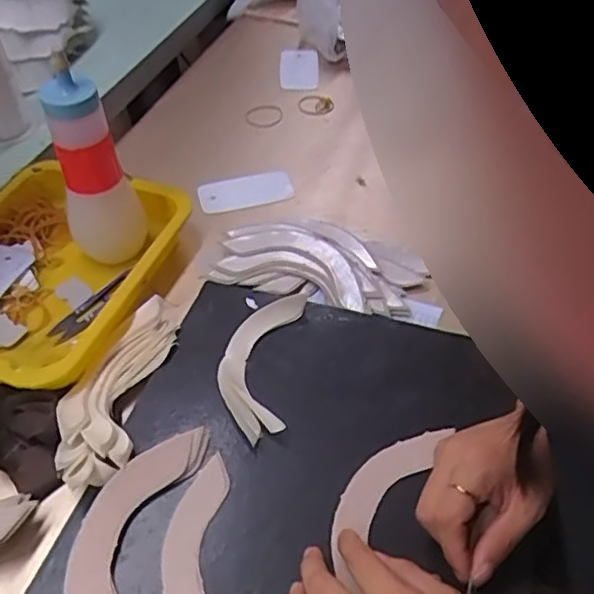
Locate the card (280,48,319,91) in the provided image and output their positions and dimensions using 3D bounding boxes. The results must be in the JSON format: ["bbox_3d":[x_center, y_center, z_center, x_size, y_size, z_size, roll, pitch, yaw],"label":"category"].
[{"bbox_3d":[0.004,-0.319,0.882,0.052,0.009,0.100,0,54,-2],"label":"card"}]

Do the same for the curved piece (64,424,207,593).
[{"bbox_3d":[-0.115,0.160,0.420,0.062,0.008,0.168,7,49,8],"label":"curved piece"}]

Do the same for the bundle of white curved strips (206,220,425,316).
[{"bbox_3d":[0.024,-0.036,0.616,0.188,0.024,0.110,15,50,14],"label":"bundle of white curved strips"}]

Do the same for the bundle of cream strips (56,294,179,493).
[{"bbox_3d":[-0.145,0.065,0.501,0.071,0.027,0.178,7,49,7],"label":"bundle of cream strips"}]

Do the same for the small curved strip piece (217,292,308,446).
[{"bbox_3d":[-0.032,0.048,0.515,0.060,0.016,0.141,1,48,9],"label":"small curved strip piece"}]

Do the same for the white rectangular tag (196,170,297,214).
[{"bbox_3d":[-0.057,-0.119,0.706,0.105,0.006,0.055,-17,51,-16],"label":"white rectangular tag"}]

